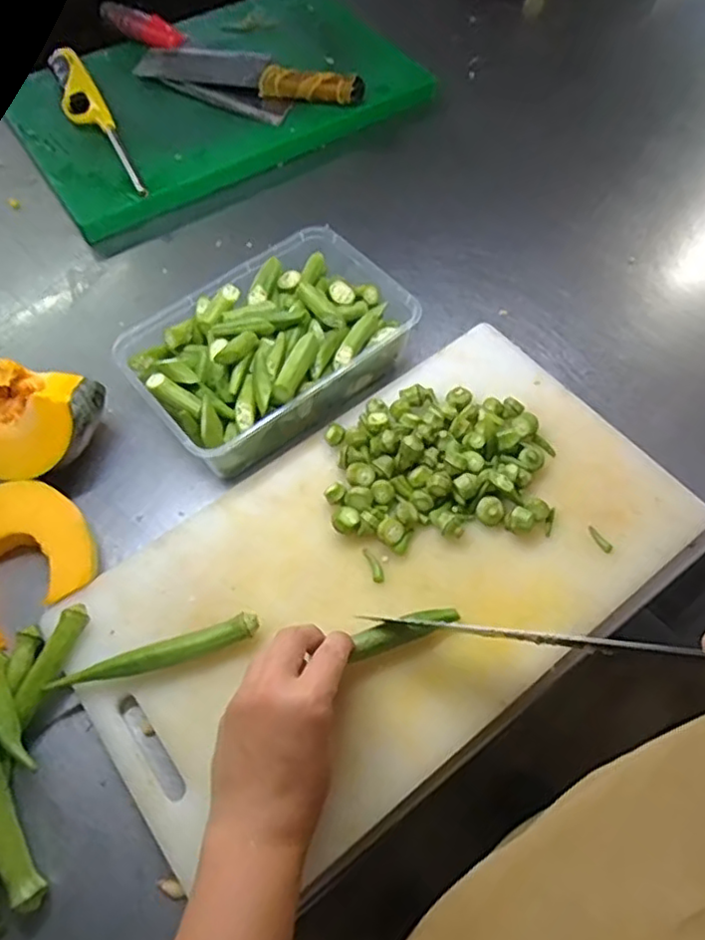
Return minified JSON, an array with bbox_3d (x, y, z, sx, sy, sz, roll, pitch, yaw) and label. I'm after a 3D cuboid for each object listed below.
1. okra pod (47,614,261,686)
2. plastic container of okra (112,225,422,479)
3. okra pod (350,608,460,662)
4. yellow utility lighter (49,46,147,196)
[{"bbox_3d":[-0.128,0.124,0.441,0.135,0.018,0.018,-17,61,-7],"label":"okra pod"},{"bbox_3d":[-0.070,-0.107,0.559,0.224,0.062,0.156,-34,63,-19],"label":"plastic container of okra"},{"bbox_3d":[0.036,0.108,0.450,0.074,0.017,0.015,-18,60,-13],"label":"okra pod"},{"bbox_3d":[-0.286,-0.388,0.727,0.045,0.022,0.269,-22,61,-14],"label":"yellow utility lighter"}]

